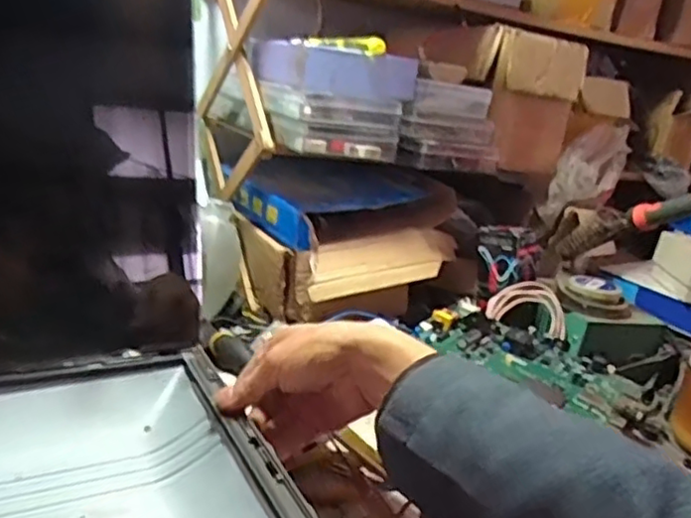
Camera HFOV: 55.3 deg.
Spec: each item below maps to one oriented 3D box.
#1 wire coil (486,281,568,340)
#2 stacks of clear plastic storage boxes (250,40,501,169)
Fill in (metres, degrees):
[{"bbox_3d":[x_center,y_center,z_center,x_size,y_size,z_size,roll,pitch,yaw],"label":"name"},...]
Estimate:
[{"bbox_3d":[0.197,0.049,0.712,0.084,0.057,0.021,11,-22,7],"label":"wire coil"},{"bbox_3d":[0.033,-0.175,0.745,0.252,0.100,0.176,2,20,-23],"label":"stacks of clear plastic storage boxes"}]

